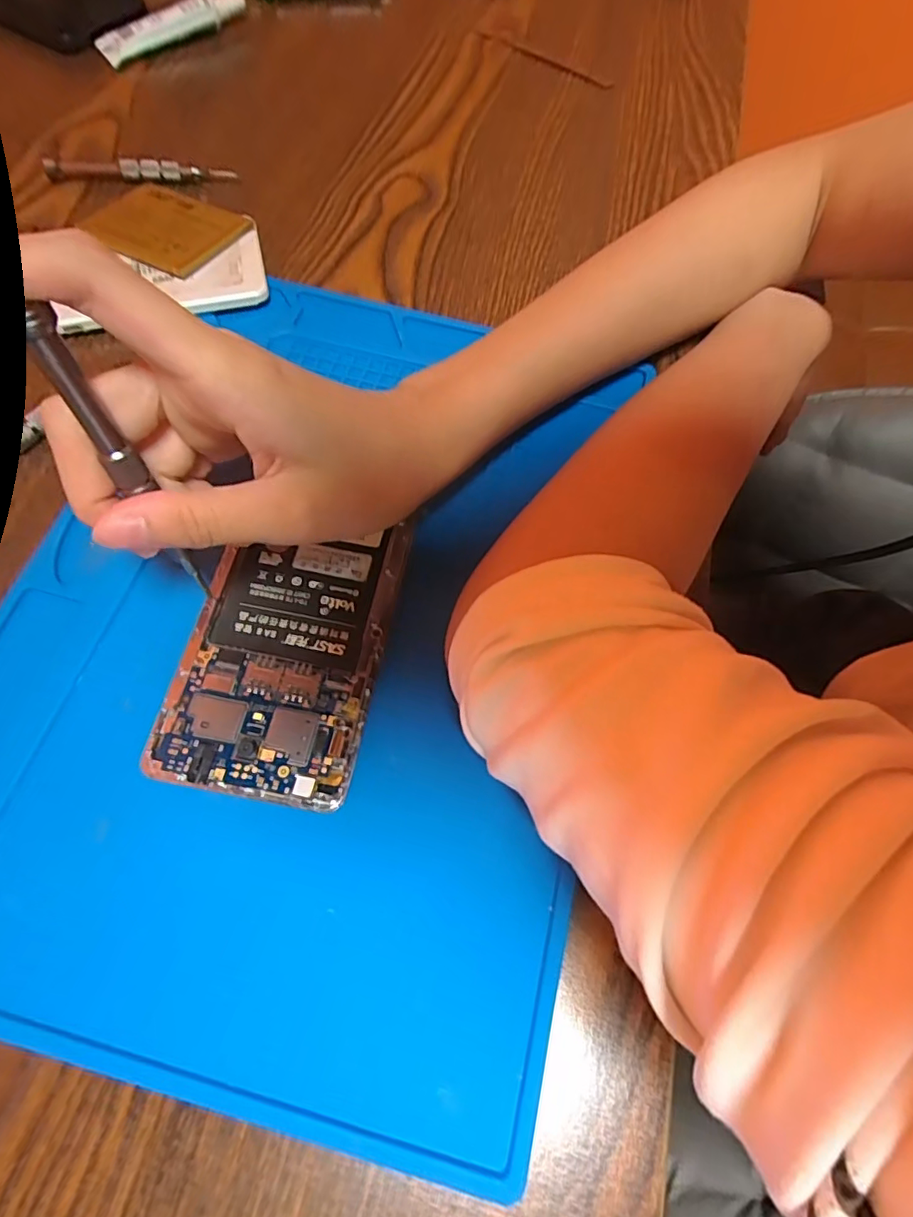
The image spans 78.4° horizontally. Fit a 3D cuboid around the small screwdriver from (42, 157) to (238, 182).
[{"bbox_3d":[-0.180,-0.249,0.322,0.103,0.014,0.007,-1,66,-3],"label":"small screwdriver"}]

